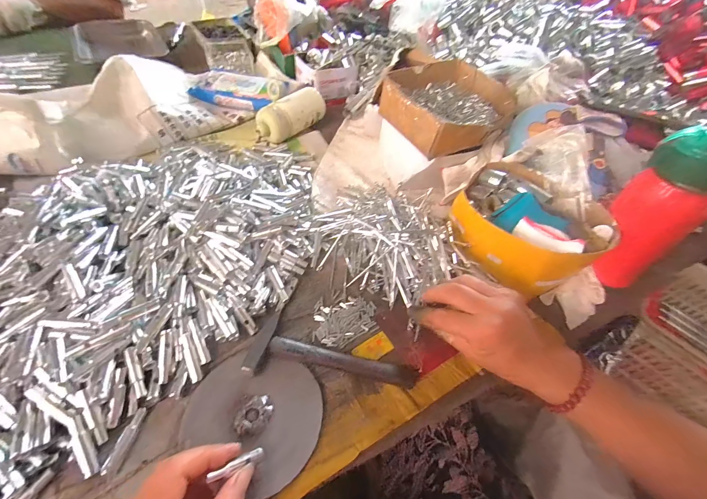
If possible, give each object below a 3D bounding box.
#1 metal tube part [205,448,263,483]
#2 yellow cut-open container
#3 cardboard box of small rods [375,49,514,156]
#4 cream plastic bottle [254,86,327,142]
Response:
[{"bbox_3d":[-0.094,0.173,0.242,0.009,0.012,0.050,50,21,28],"label":"metal tube part"},{"bbox_3d":[0.224,-0.031,0.407,0.140,0.079,0.177,-35,63,-28],"label":"yellow cut-open container"},{"bbox_3d":[0.152,-0.233,0.489,0.179,0.053,0.177,-27,59,-24],"label":"cardboard box of small rods"},{"bbox_3d":[-0.121,-0.266,0.592,0.056,0.056,0.147,35,57,20],"label":"cream plastic bottle"}]

